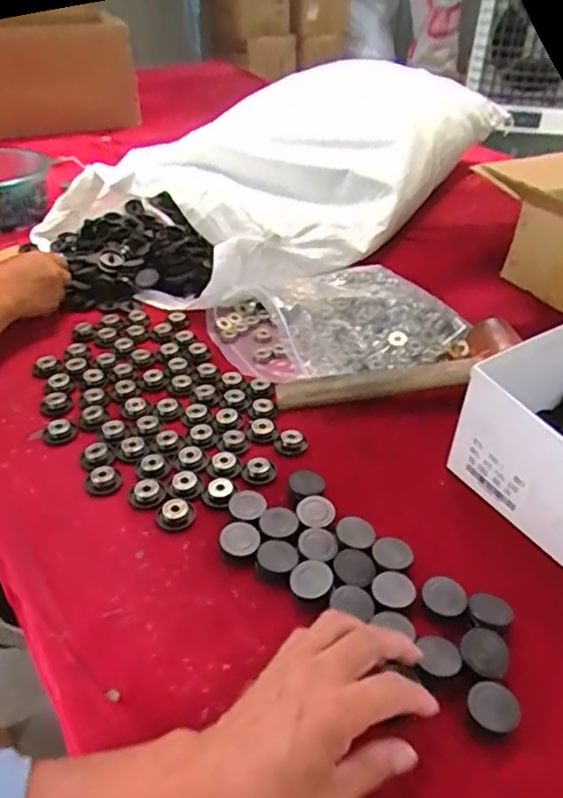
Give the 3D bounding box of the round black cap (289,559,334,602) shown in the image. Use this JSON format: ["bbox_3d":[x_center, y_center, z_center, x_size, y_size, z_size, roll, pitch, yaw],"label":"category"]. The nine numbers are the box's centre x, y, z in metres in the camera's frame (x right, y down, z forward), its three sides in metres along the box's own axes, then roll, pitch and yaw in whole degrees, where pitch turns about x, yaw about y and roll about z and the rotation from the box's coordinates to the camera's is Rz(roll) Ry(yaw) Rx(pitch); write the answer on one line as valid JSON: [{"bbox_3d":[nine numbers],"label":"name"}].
[{"bbox_3d":[0.023,0.139,0.458,0.033,0.008,0.033,-8,46,9],"label":"round black cap"}]

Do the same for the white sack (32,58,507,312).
[{"bbox_3d":[0.042,-0.441,1.053,0.445,0.168,0.859,26,46,27],"label":"white sack"}]

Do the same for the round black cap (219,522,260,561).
[{"bbox_3d":[-0.034,0.119,0.491,0.032,0.017,0.030,1,40,-1],"label":"round black cap"}]

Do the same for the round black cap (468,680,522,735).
[{"bbox_3d":[0.140,0.206,0.392,0.028,0.016,0.032,-30,49,-32],"label":"round black cap"}]

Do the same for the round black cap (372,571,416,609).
[{"bbox_3d":[0.086,0.144,0.451,0.031,0.007,0.028,6,40,6],"label":"round black cap"}]

